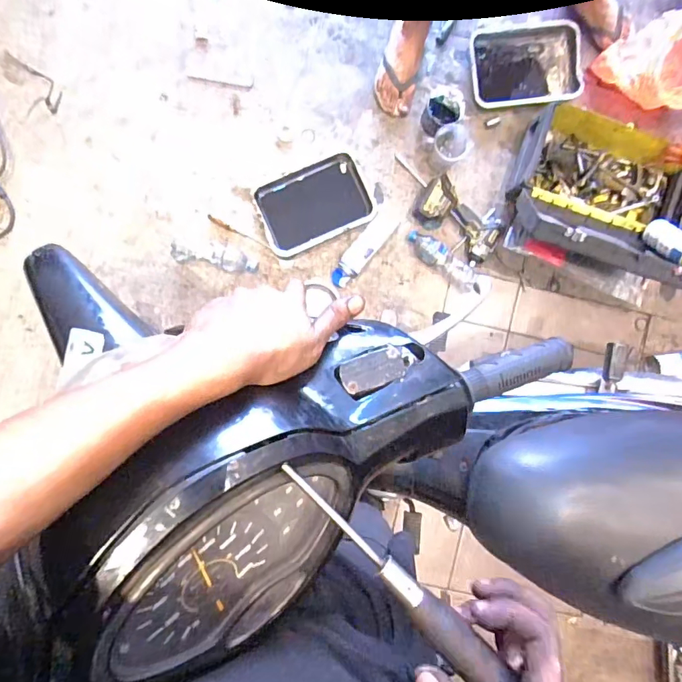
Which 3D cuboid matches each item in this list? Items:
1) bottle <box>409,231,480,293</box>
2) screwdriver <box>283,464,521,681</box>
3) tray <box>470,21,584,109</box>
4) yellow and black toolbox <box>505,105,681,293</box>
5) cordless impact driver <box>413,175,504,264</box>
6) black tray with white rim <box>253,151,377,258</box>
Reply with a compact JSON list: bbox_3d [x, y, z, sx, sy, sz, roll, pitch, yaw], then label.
[{"bbox_3d":[0.297,-0.232,1.377,0.246,0.059,0.081,33,89,-2],"label":"bottle"},{"bbox_3d":[0.030,0.149,0.304,0.190,0.026,0.024,41,87,23],"label":"screwdriver"},{"bbox_3d":[0.557,-0.819,1.445,0.357,0.114,0.261,-11,91,-2],"label":"tray"},{"bbox_3d":[0.737,-0.384,1.247,0.501,0.327,0.466,18,90,-2],"label":"yellow and black toolbox"},{"bbox_3d":[0.335,-0.341,1.332,0.254,0.116,0.118,38,89,-2],"label":"cordless impact driver"},{"bbox_3d":[-0.079,-0.389,1.341,0.306,0.030,0.207,-26,92,-2],"label":"black tray with white rim"}]

